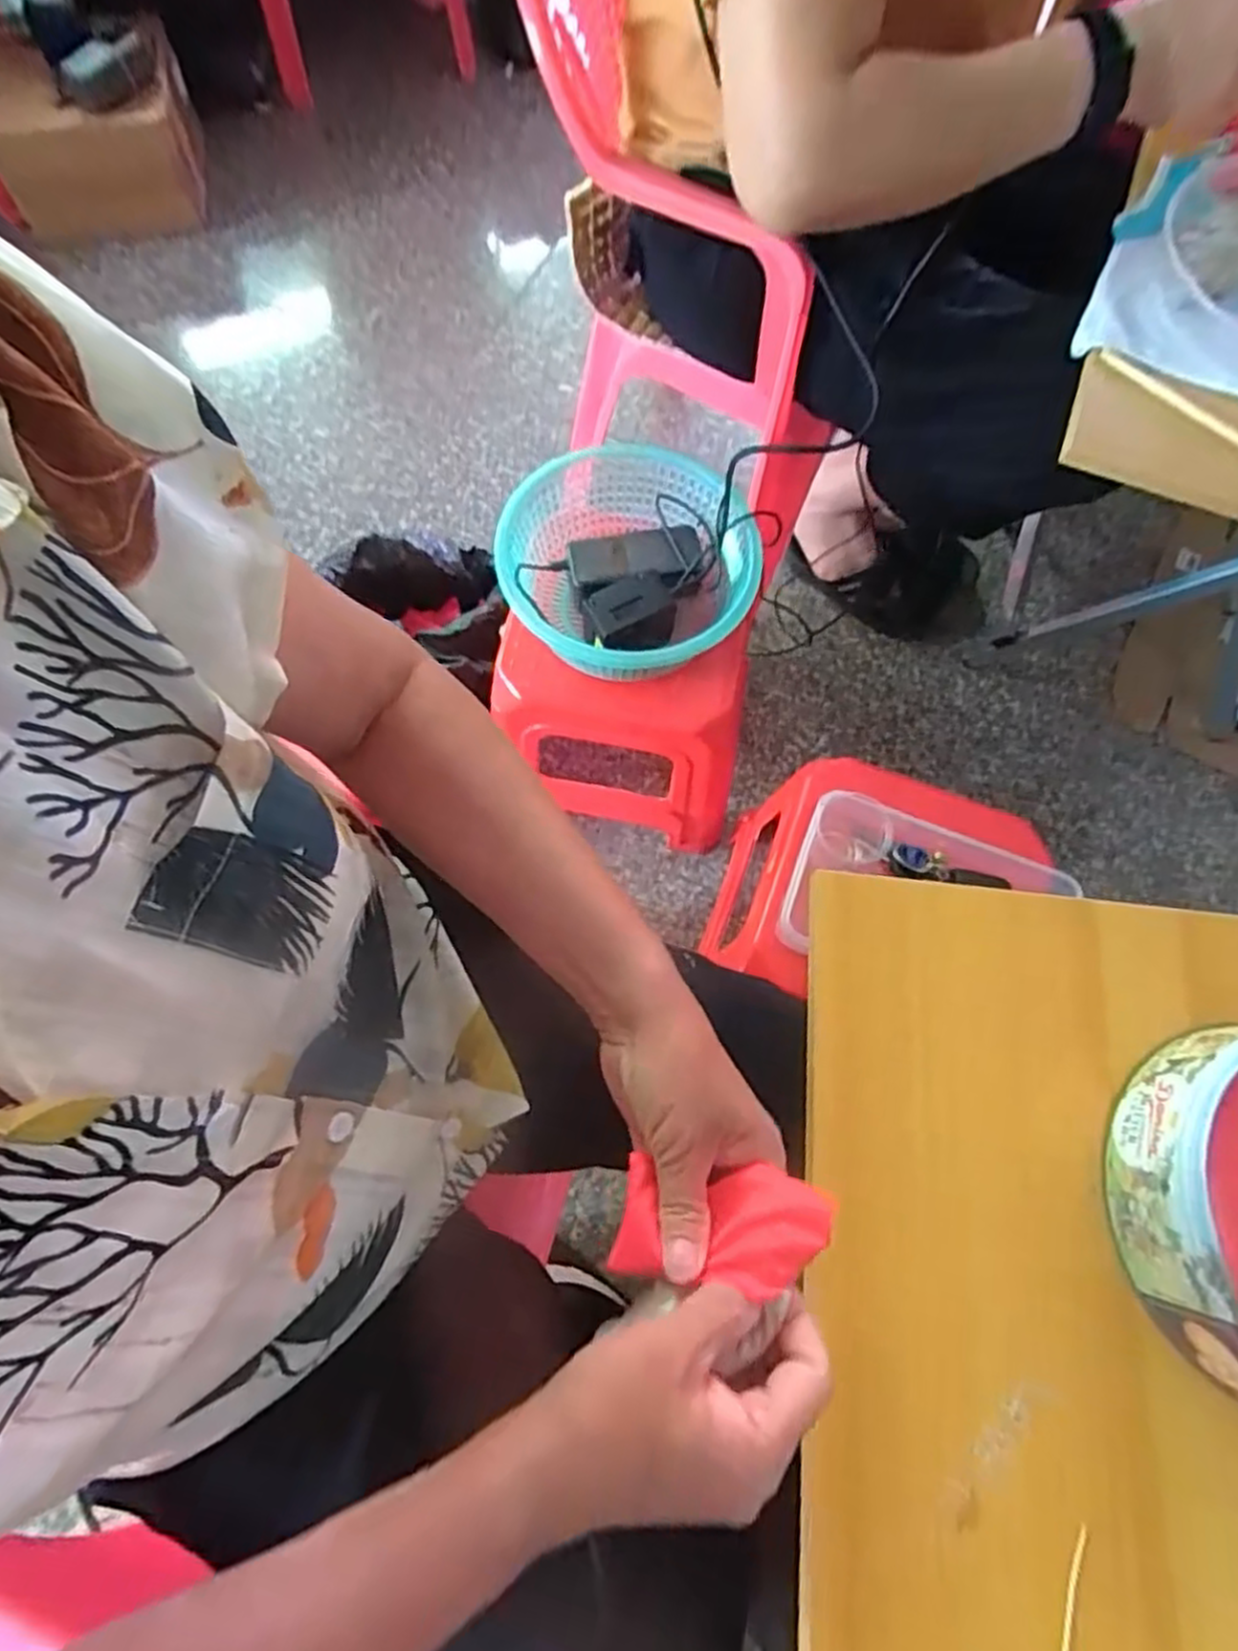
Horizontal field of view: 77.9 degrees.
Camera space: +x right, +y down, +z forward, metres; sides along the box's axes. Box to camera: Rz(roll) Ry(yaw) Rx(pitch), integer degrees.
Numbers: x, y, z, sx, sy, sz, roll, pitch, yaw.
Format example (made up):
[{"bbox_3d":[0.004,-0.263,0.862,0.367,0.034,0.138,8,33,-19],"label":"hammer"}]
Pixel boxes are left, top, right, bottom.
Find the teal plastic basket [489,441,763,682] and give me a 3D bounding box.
[{"bbox_3d":[0.006,-0.243,0.741,0.228,0.087,0.235,26,72,7],"label":"teal plastic basket"}]

